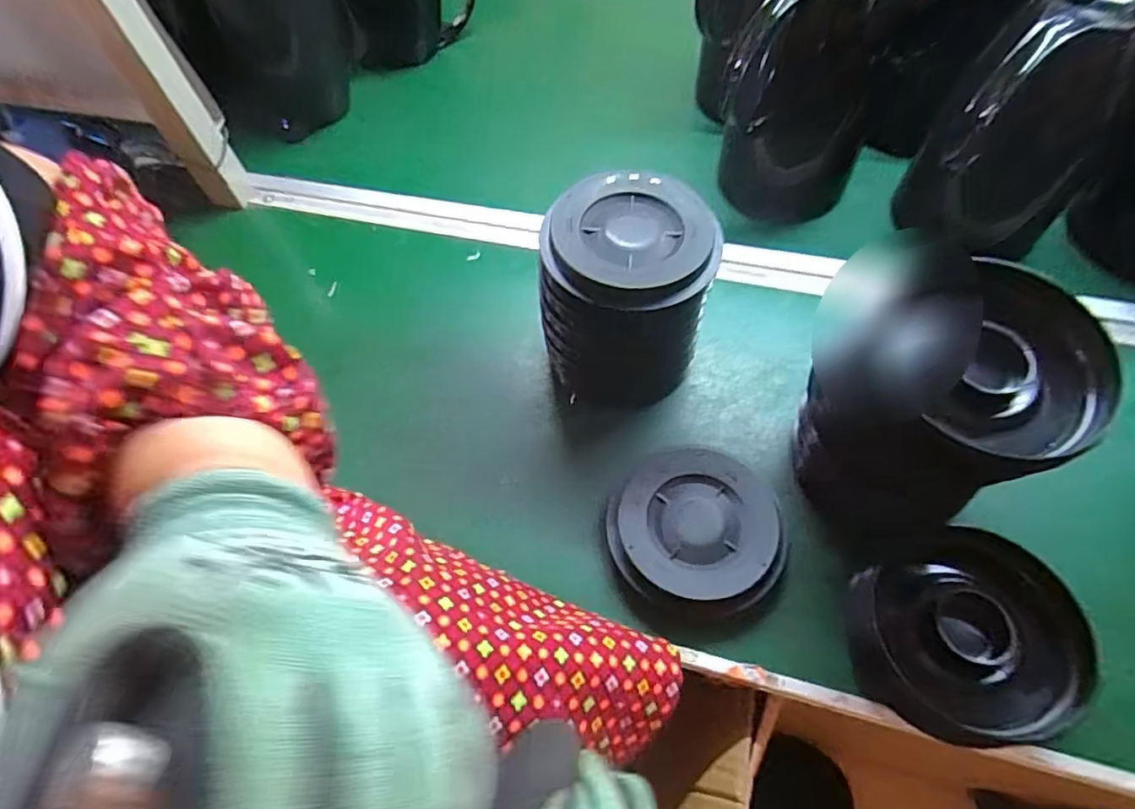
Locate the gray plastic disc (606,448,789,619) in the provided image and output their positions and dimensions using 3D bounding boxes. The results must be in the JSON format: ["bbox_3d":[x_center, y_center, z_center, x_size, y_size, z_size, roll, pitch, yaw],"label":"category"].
[{"bbox_3d":[0.090,0.088,0.426,0.116,0.024,0.111,-2,59,3],"label":"gray plastic disc"}]

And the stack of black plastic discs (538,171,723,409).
[{"bbox_3d":[0.045,-0.079,0.459,0.118,0.146,0.115,17,61,14],"label":"stack of black plastic discs"}]

